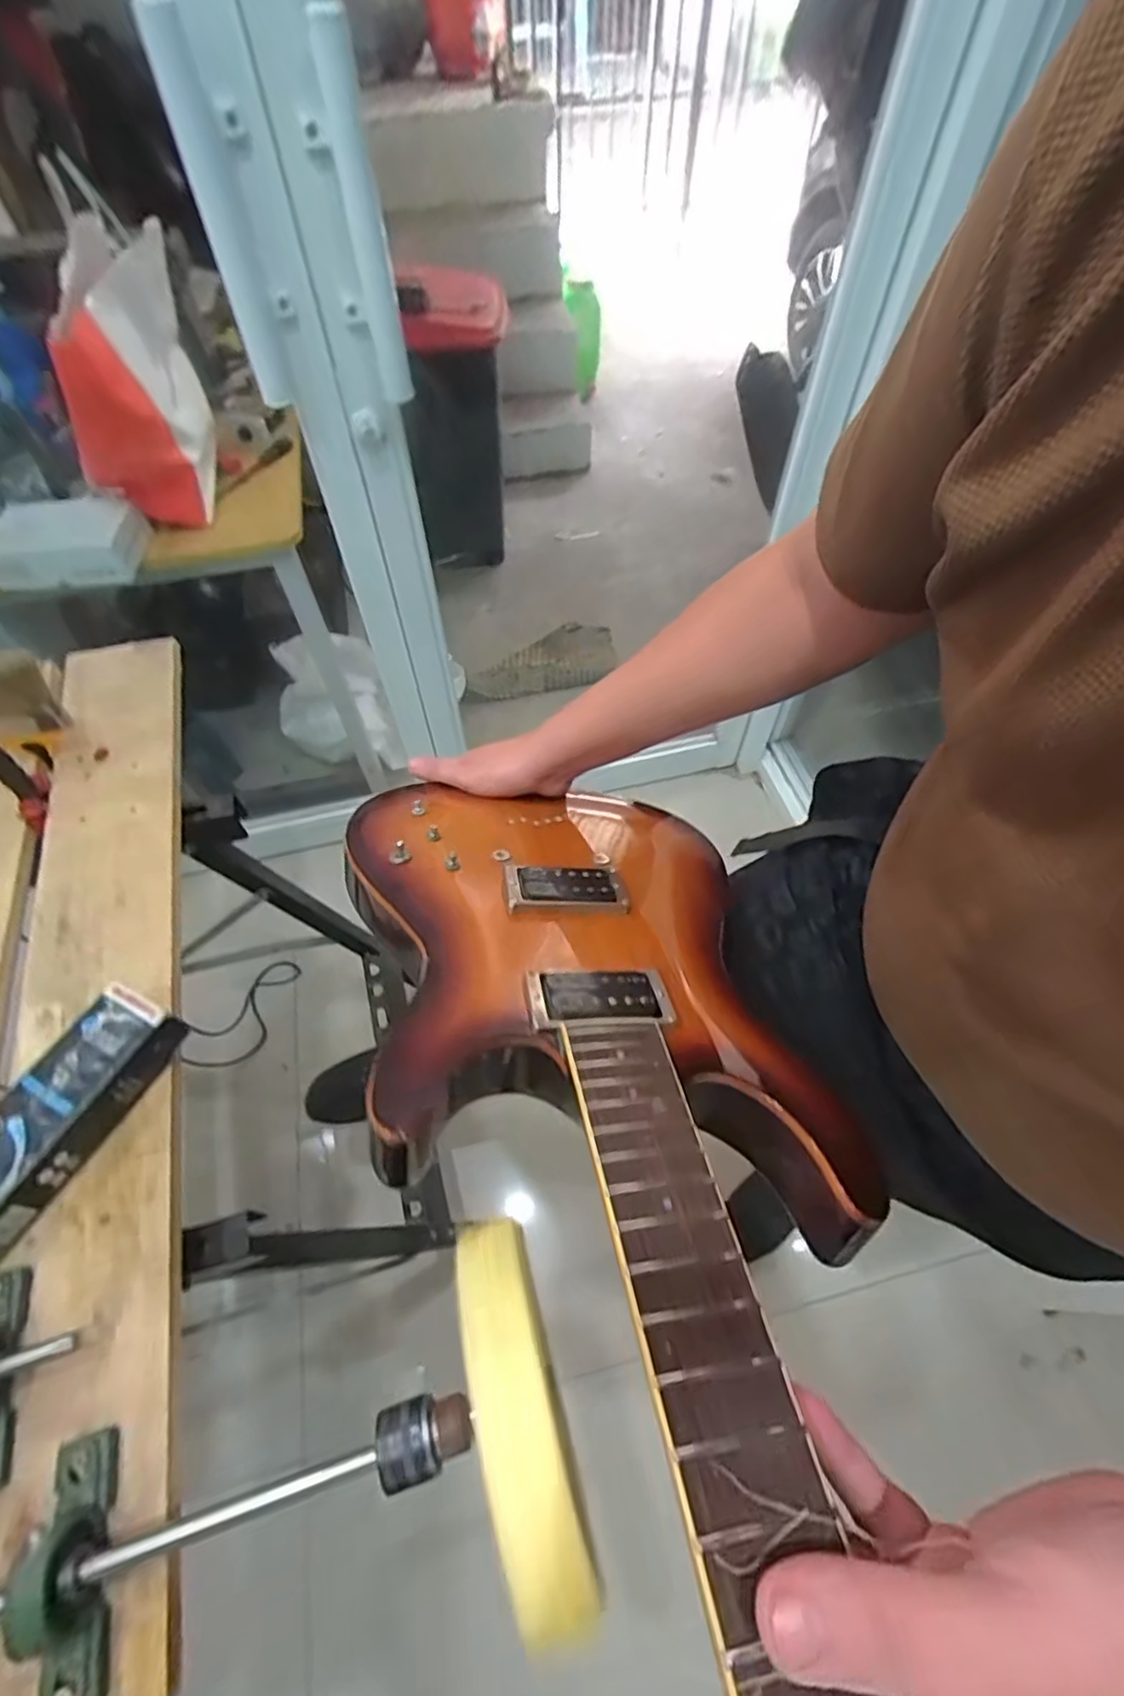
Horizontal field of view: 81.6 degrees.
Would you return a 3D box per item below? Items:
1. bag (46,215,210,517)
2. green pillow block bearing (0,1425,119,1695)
[{"bbox_3d":[-0.585,-0.627,0.906,0.188,0.305,0.379,-18,58,-10],"label":"bag"},{"bbox_3d":[-0.285,0.418,0.372,0.036,0.049,0.124,-12,58,-7],"label":"green pillow block bearing"}]

